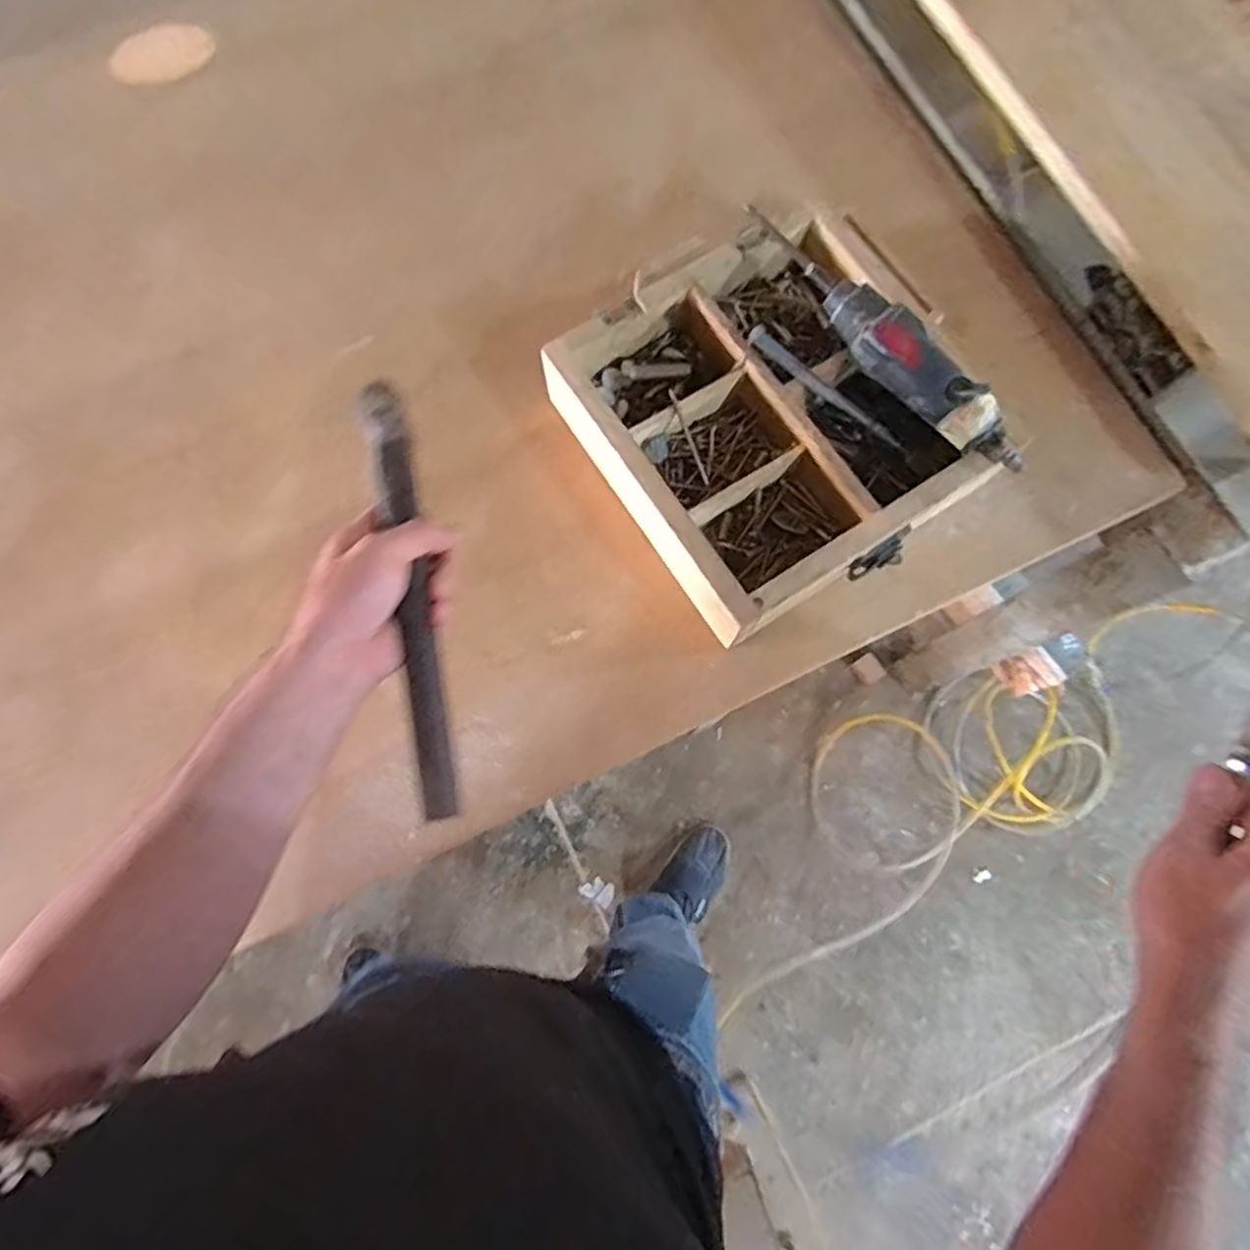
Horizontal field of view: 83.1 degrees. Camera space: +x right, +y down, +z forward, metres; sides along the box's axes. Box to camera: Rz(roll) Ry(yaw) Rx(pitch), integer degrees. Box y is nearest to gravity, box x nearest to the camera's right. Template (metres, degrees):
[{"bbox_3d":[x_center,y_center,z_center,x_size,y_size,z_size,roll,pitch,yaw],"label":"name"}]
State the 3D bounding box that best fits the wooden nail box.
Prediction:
[{"bbox_3d":[0.154,-0.184,0.630,0.325,0.086,0.316,-32,77,-7],"label":"wooden nail box"}]

